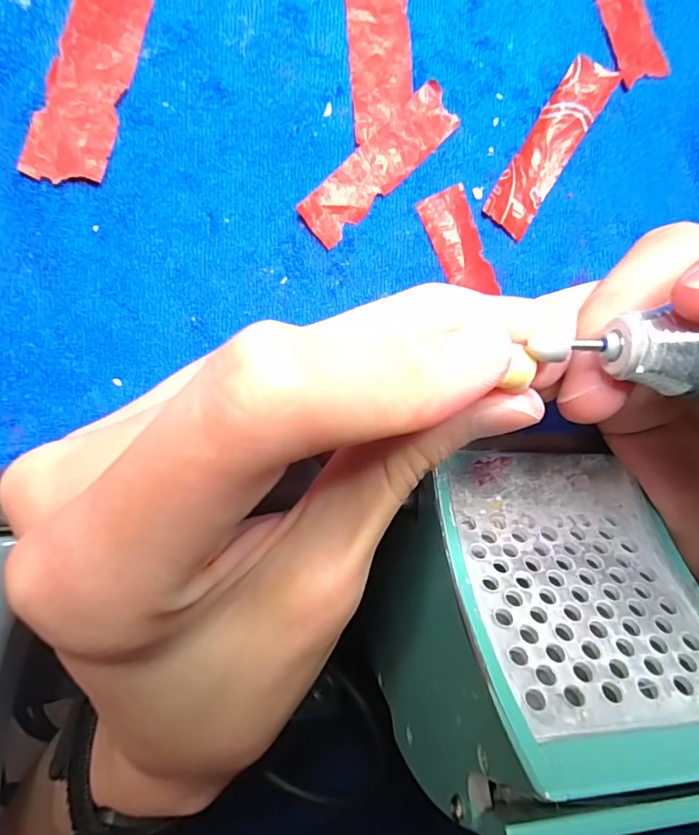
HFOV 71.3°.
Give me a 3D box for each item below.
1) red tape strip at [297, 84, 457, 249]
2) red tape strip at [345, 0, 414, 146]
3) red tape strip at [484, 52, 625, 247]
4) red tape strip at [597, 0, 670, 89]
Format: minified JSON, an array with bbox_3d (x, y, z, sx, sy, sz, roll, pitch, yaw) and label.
[{"bbox_3d":[0.009,-0.077,0.150,0.058,0.004,0.015,-46,105,-5],"label":"red tape strip"},{"bbox_3d":[0.009,-0.114,0.148,0.019,0.004,0.057,-6,92,-10],"label":"red tape strip"},{"bbox_3d":[0.065,-0.087,0.157,0.016,0.007,0.058,32,86,-9],"label":"red tape strip"},{"bbox_3d":[0.090,-0.141,0.160,0.015,0.004,0.059,-20,94,-9],"label":"red tape strip"}]

